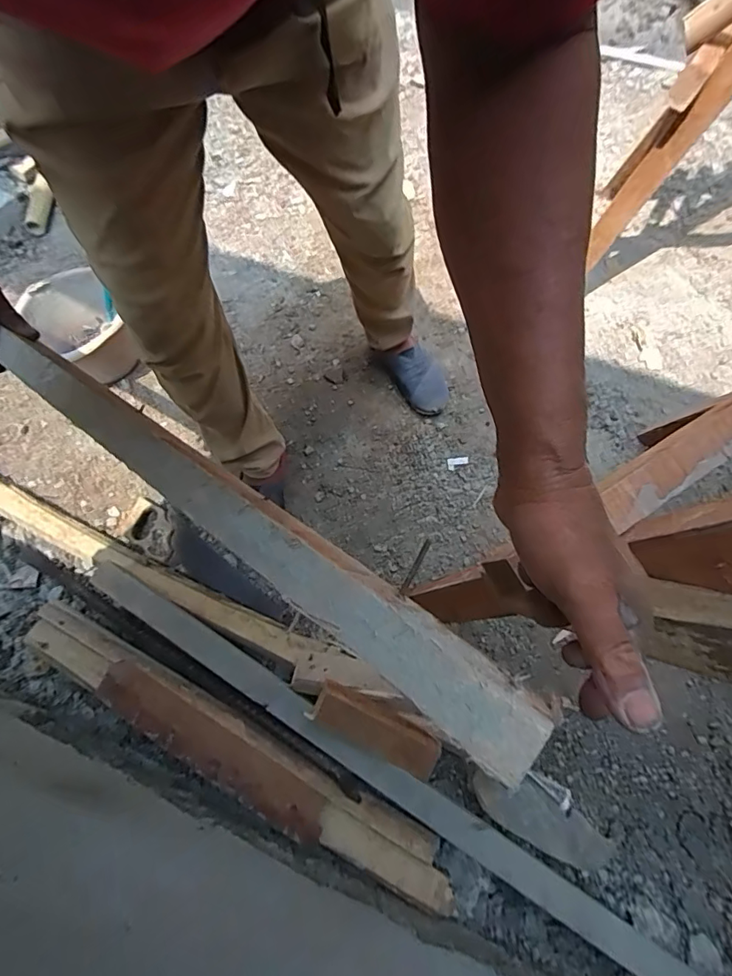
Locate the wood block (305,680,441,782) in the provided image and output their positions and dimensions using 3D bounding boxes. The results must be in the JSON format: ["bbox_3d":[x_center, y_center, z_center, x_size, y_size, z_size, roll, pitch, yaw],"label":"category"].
[{"bbox_3d":[0.016,0.375,0.747,0.200,0.045,0.069,25,70,3],"label":"wood block"}]

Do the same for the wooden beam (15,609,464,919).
[{"bbox_3d":[-0.234,0.416,0.775,0.826,0.058,0.096,26,67,11],"label":"wooden beam"}]

